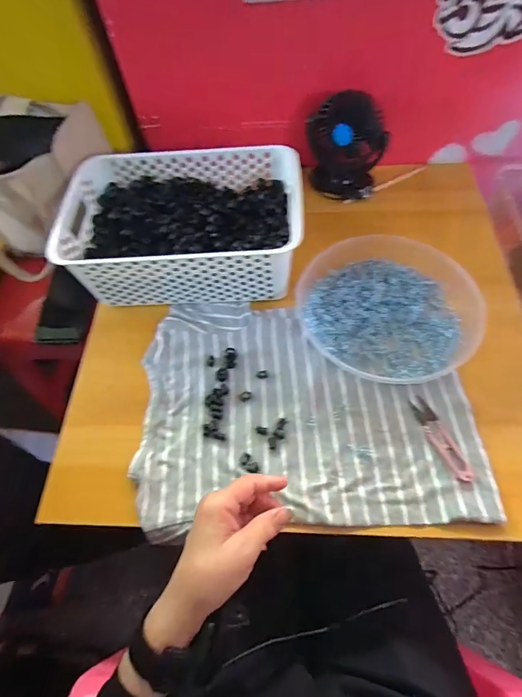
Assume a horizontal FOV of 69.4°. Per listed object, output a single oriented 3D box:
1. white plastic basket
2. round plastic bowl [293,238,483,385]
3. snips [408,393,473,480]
[{"bbox_3d":[-0.105,-0.169,0.537,0.293,0.110,0.201,-3,60,2],"label":"white plastic basket"},{"bbox_3d":[0.159,-0.053,0.492,0.206,0.047,0.208,-2,60,3],"label":"round plastic bowl"},{"bbox_3d":[0.202,0.098,0.425,0.022,0.008,0.105,-18,61,-6],"label":"snips"}]

